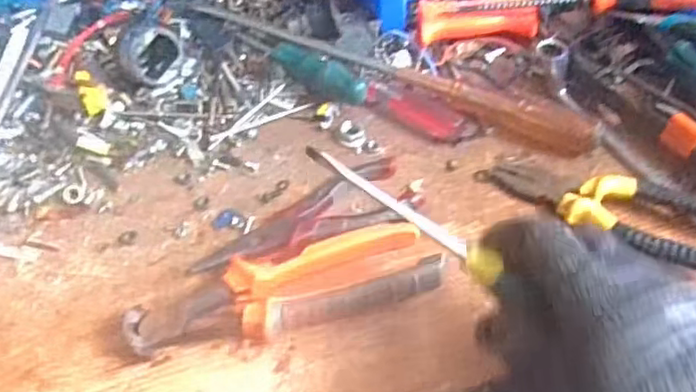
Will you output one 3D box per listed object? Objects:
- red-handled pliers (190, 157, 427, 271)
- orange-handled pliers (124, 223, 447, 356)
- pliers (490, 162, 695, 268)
[{"bbox_3d":[-0.029,0.015,0.457,0.151,0.015,0.056,-19,53,-14],"label":"red-handled pliers"},{"bbox_3d":[-0.039,0.059,0.422,0.191,0.025,0.054,-14,52,-9],"label":"orange-handled pliers"},{"bbox_3d":[0.180,0.000,0.455,0.154,0.020,0.057,27,57,22],"label":"pliers"}]

